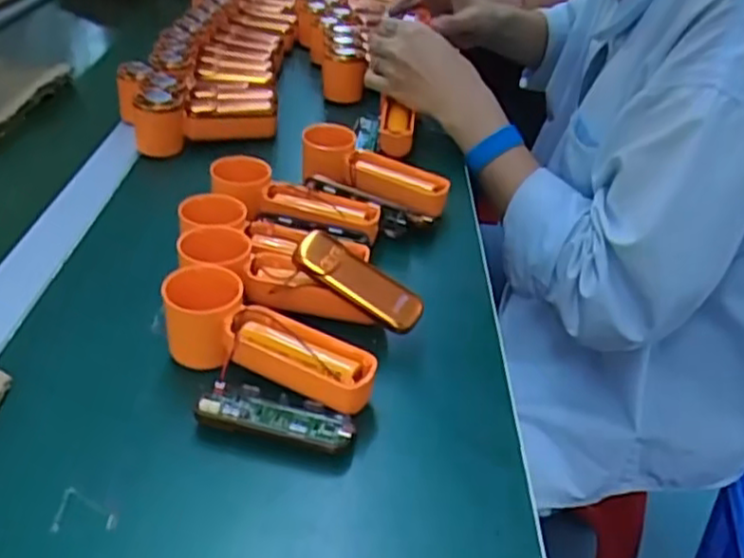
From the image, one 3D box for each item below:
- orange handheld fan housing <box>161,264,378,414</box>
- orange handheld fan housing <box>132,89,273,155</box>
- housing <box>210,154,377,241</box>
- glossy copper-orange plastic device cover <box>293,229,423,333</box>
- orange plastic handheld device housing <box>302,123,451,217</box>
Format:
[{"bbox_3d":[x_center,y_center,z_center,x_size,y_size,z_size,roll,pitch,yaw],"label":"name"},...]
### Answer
[{"bbox_3d":[-0.056,0.036,0.402,0.127,0.051,0.044,14,35,17],"label":"orange handheld fan housing"},{"bbox_3d":[-0.154,-0.145,0.670,0.127,0.059,0.040,-10,35,-19],"label":"orange handheld fan housing"},{"bbox_3d":[-0.057,-0.060,0.517,0.123,0.036,0.048,7,33,6],"label":"housing"},{"bbox_3d":[-0.007,0.000,0.426,0.082,0.015,0.027,34,38,2],"label":"glossy copper-orange plastic device cover"},{"bbox_3d":[0.001,-0.086,0.575,0.124,0.049,0.034,15,35,18],"label":"orange plastic handheld device housing"}]

